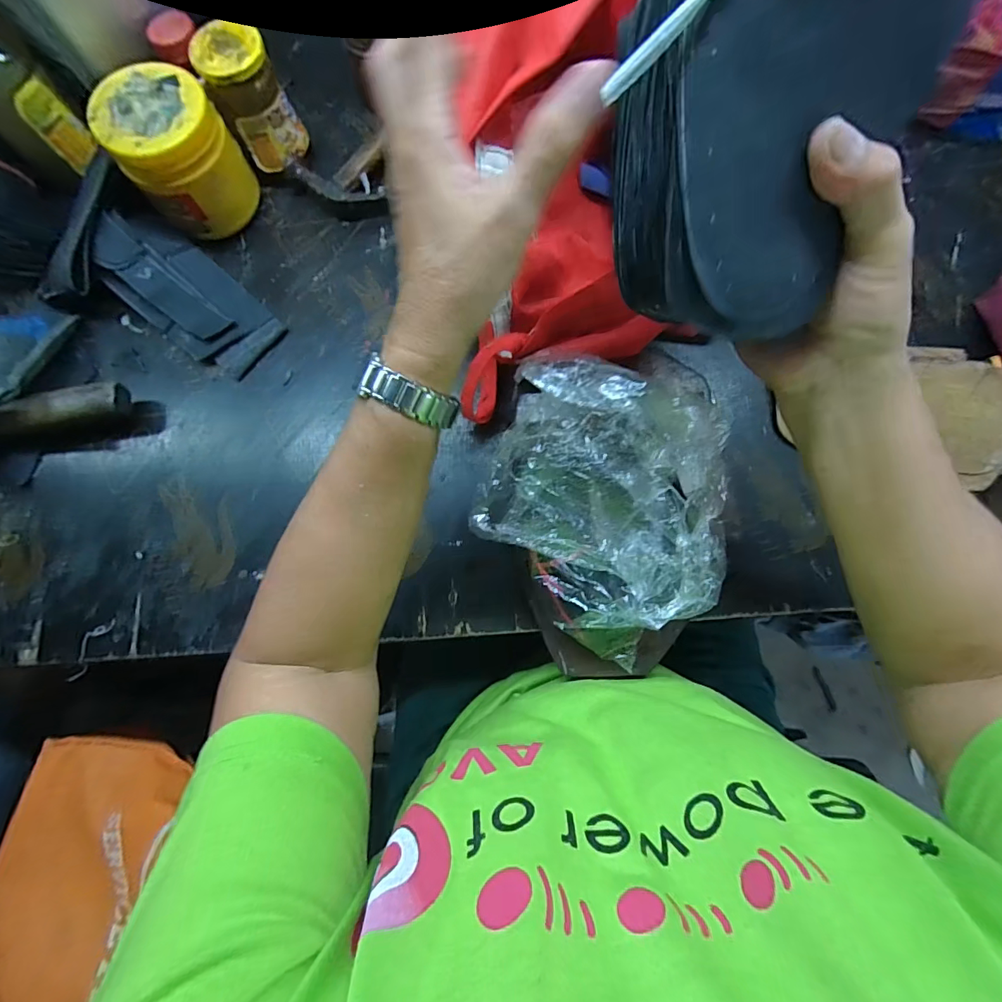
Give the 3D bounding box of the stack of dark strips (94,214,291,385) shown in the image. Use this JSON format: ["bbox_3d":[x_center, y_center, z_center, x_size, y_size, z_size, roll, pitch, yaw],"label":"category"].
[{"bbox_3d":[-0.291,-0.190,0.426,0.168,0.030,0.080,36,83,-6],"label":"stack of dark strips"}]

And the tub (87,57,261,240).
[{"bbox_3d":[-0.291,-0.314,0.417,0.092,0.103,0.091,0,80,2],"label":"tub"}]

